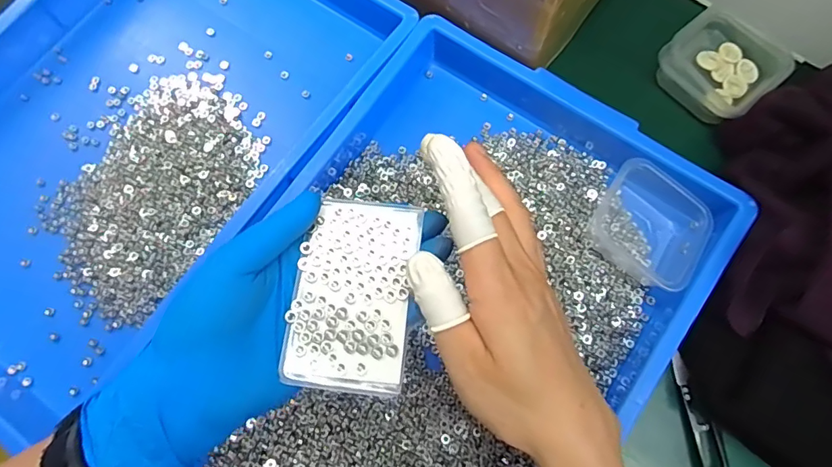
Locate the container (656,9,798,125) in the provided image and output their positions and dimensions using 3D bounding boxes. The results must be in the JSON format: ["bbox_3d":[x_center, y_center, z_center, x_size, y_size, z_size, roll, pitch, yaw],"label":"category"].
[{"bbox_3d":[0.255,-0.142,0.412,0.082,0.028,0.084,-38,77,-9],"label":"container"}]

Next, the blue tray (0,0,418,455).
[{"bbox_3d":[-0.240,-0.088,0.406,0.288,0.044,0.437,34,78,10],"label":"blue tray"}]

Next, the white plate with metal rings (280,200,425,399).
[{"bbox_3d":[-0.031,0.030,0.250,0.057,0.005,0.096,7,75,3],"label":"white plate with metal rings"}]

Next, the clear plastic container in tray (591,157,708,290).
[{"bbox_3d":[0.175,-0.006,0.371,0.077,0.033,0.077,31,77,9],"label":"clear plastic container in tray"}]

